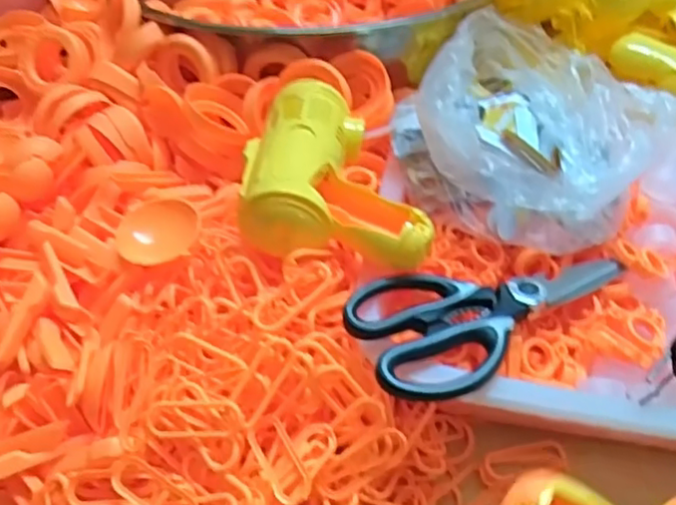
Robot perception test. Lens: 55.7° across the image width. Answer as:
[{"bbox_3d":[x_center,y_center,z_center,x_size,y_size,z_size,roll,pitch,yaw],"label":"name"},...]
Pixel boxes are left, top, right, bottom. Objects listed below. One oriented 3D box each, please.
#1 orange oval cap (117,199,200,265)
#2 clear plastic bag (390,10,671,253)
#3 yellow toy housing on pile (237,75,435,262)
[{"bbox_3d":[-0.113,-0.015,0.410,0.050,0.013,0.041,-7,47,0],"label":"orange oval cap"},{"bbox_3d":[0.132,-0.093,0.444,0.157,0.070,0.178,22,53,25],"label":"clear plastic bag"},{"bbox_3d":[-0.007,-0.054,0.415,0.107,0.047,0.142,-8,47,-1],"label":"yellow toy housing on pile"}]

